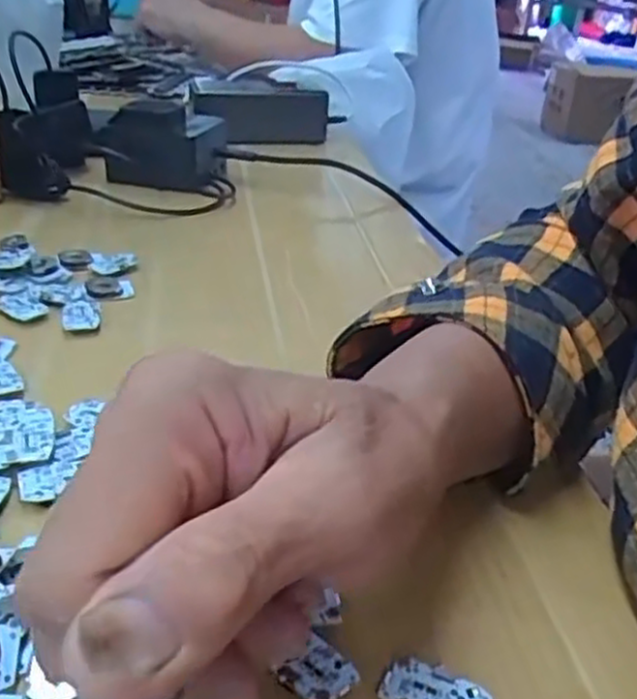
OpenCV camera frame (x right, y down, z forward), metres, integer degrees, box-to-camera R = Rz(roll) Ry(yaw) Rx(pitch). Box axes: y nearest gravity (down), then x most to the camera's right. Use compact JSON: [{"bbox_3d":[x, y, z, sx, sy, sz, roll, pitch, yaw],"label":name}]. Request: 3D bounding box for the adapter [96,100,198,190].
[{"bbox_3d":[-0.128,-0.152,0.578,0.070,0.063,0.026,-4,30,-16],"label":"adapter"}]

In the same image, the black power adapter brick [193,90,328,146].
[{"bbox_3d":[-0.053,-0.217,0.724,0.131,0.047,0.035,-18,37,-36],"label":"black power adapter brick"}]

